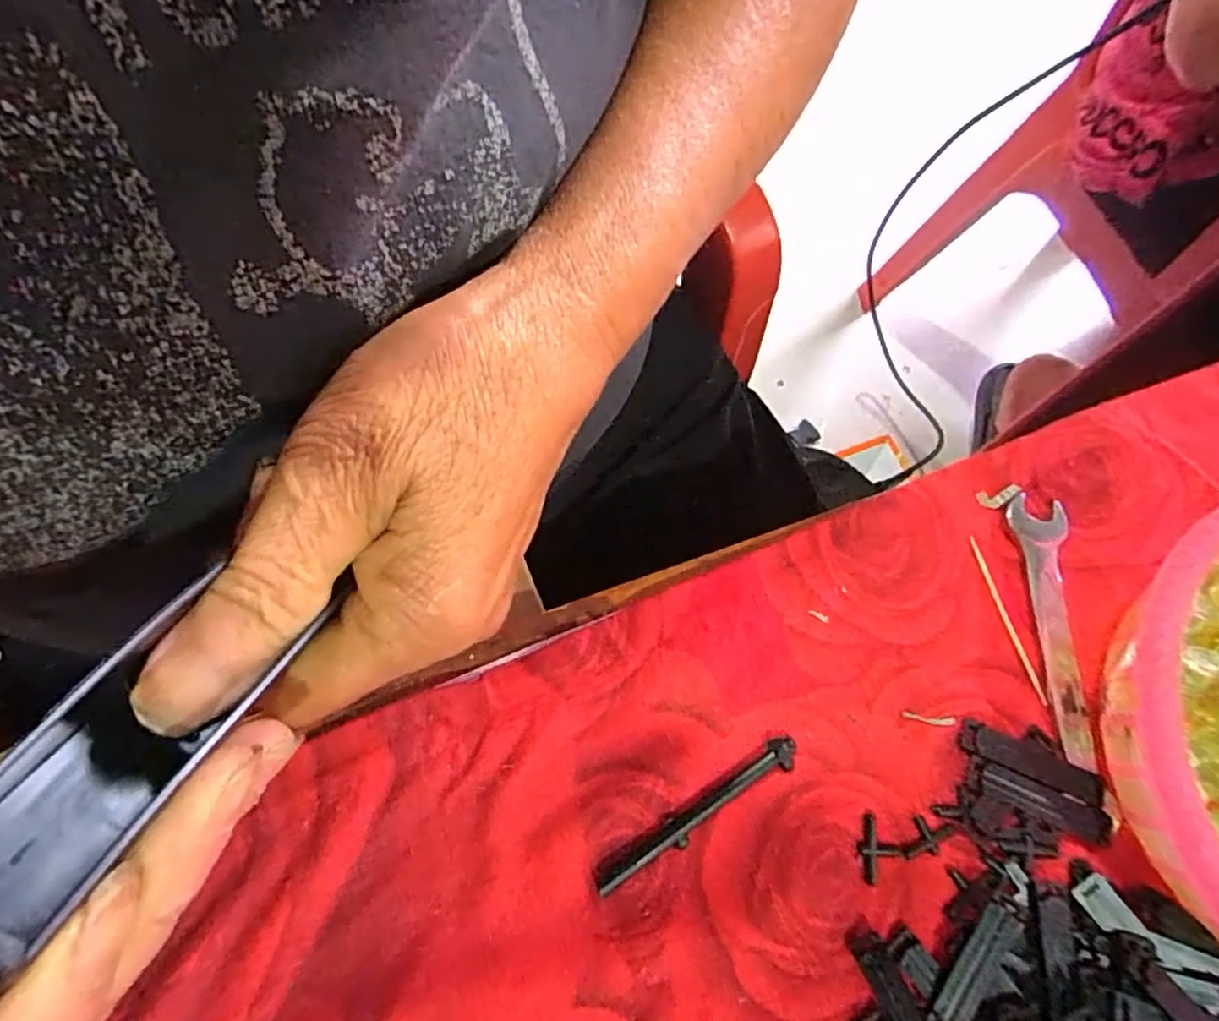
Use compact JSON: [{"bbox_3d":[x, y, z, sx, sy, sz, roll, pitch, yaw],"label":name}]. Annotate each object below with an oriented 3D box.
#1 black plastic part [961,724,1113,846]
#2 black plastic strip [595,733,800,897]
[{"bbox_3d":[0.146,0.090,0.218,0.050,0.004,0.027,26,74,8],"label":"black plastic part"},{"bbox_3d":[0.030,0.102,0.213,0.079,0.004,0.010,-31,75,-9],"label":"black plastic strip"}]

